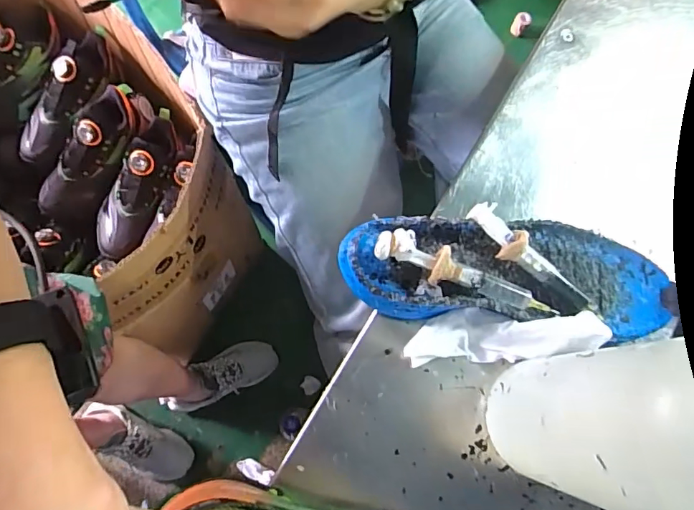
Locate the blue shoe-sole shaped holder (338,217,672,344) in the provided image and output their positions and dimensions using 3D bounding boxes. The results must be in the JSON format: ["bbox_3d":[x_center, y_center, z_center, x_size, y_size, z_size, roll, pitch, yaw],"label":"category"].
[{"bbox_3d":[0.133,0.012,0.403,0.271,0.037,0.092,7,73,0],"label":"blue shoe-sole shaped holder"}]

